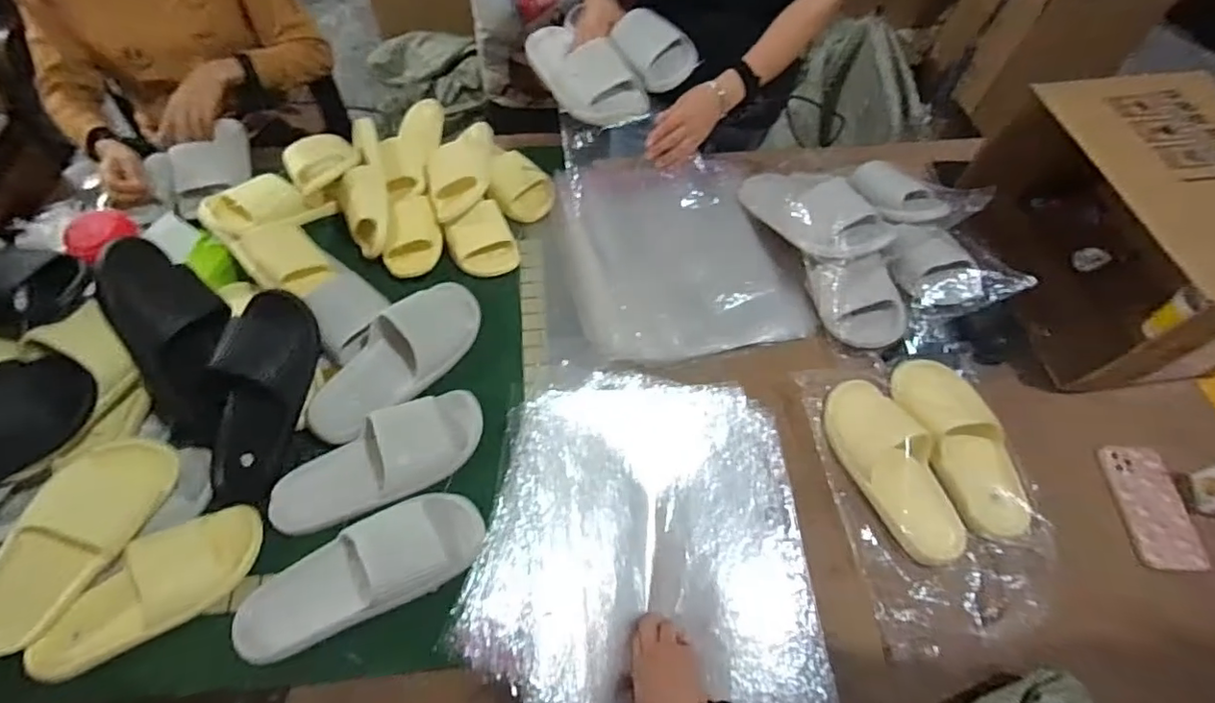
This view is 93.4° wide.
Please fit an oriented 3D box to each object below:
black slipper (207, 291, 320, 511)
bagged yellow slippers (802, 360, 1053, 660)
[{"bbox_3d":[-0.464,0.058,0.738,0.108,0.105,0.278,12,90,5],"label":"black slipper"},{"bbox_3d":[0.428,0.174,0.756,0.246,0.061,0.367,-7,59,-6],"label":"bagged yellow slippers"}]

